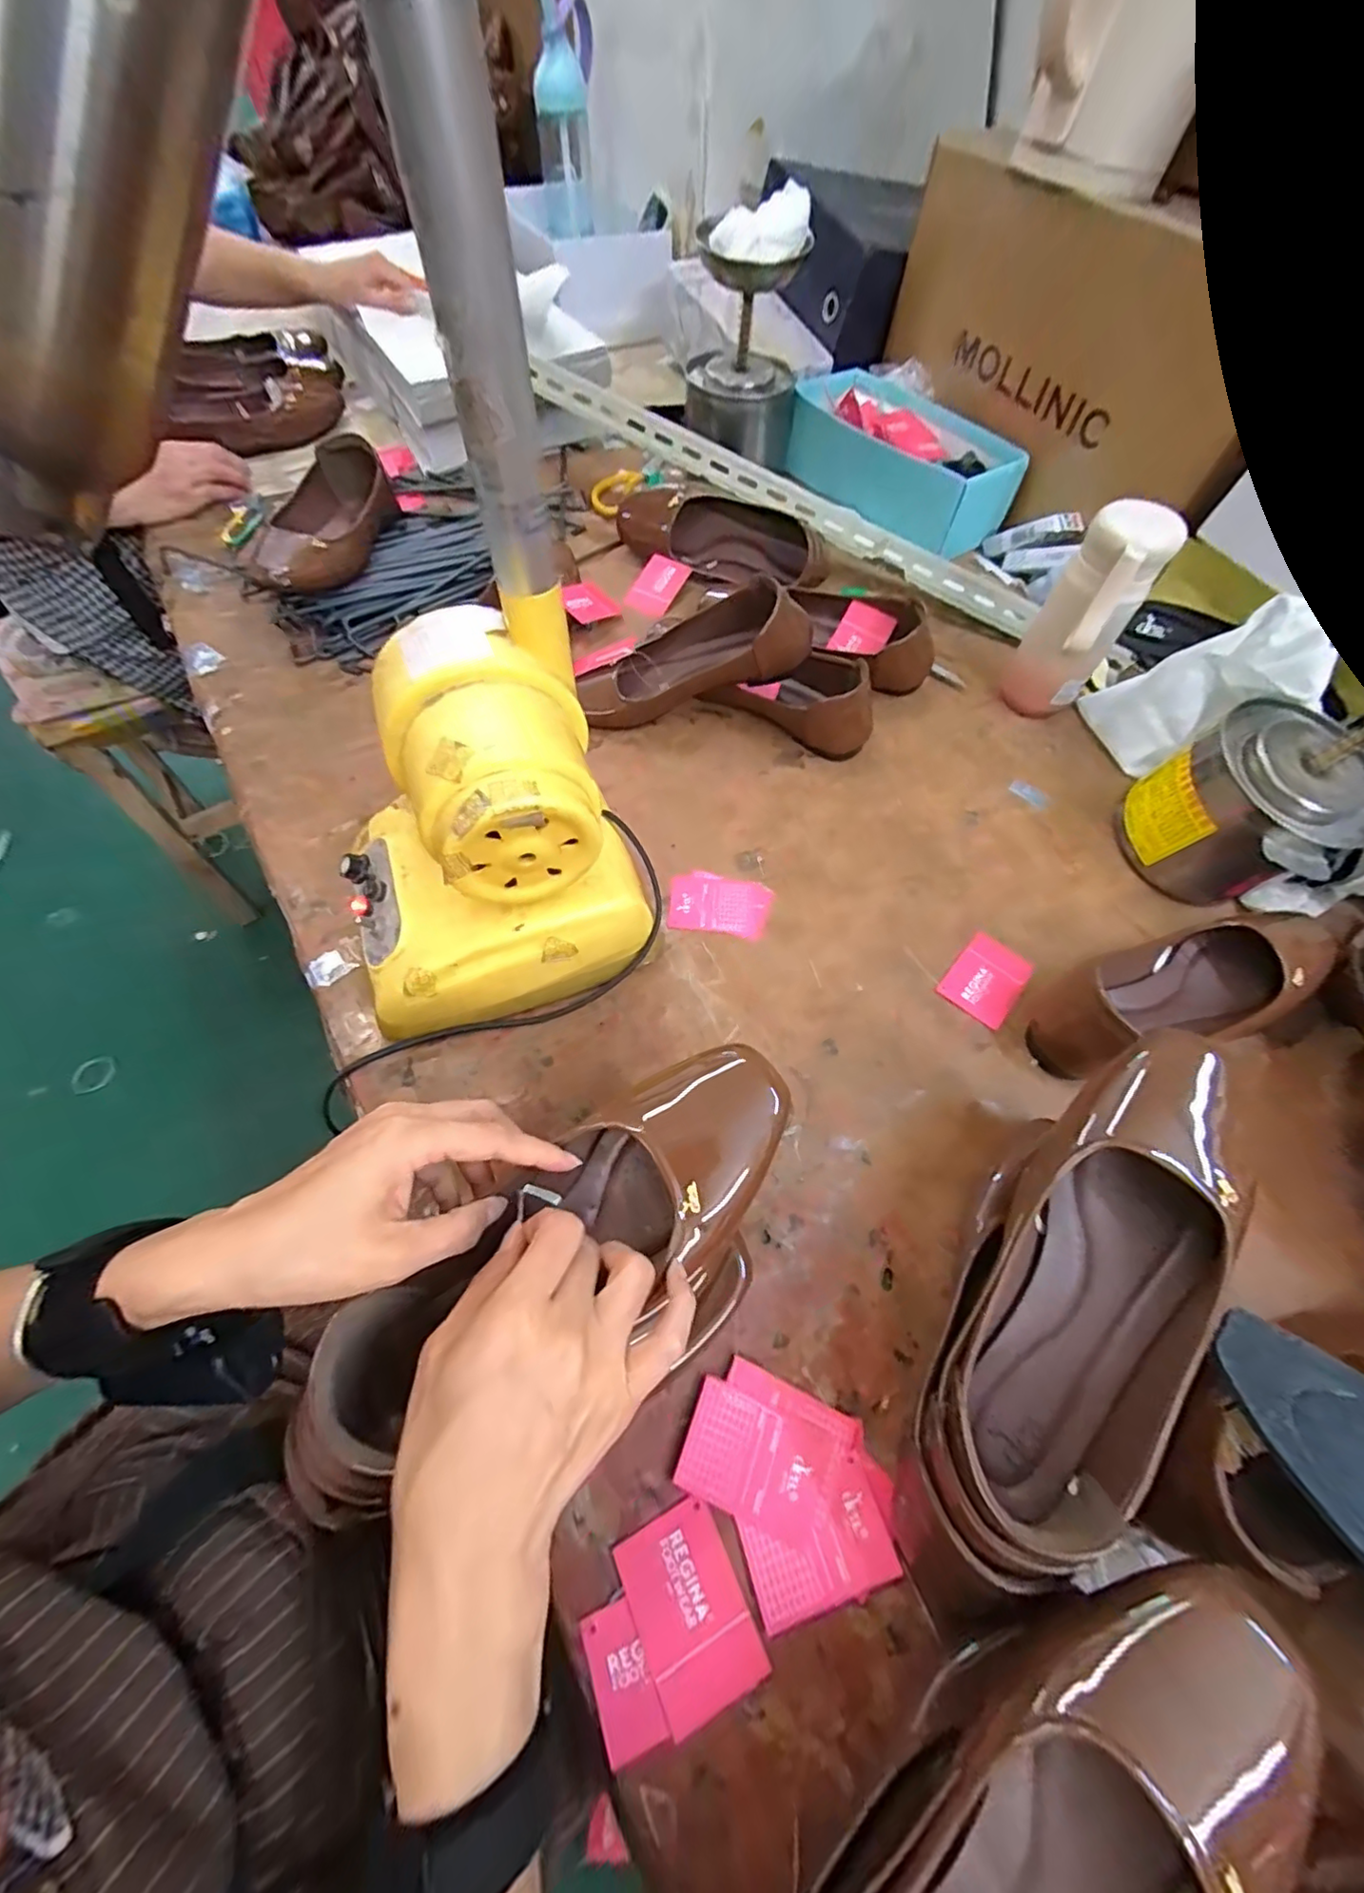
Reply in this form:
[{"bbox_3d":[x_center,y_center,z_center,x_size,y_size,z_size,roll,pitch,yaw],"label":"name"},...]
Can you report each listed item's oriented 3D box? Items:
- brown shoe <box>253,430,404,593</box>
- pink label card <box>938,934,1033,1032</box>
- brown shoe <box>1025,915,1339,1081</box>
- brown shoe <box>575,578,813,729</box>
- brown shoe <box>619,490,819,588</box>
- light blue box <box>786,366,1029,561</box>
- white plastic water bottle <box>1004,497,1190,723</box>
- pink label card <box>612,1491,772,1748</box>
[{"bbox_3d":[-0.384,-0.457,0.653,0.086,0.062,0.226,14,62,5],"label":"brown shoe"},{"bbox_3d":[0.243,0.025,0.482,0.052,0.004,0.069,36,72,15],"label":"pink label card"},{"bbox_3d":[0.383,0.032,0.453,0.252,0.060,0.078,-17,64,-11],"label":"brown shoe"},{"bbox_3d":[0.008,-0.273,0.572,0.217,0.055,0.087,-12,60,21],"label":"brown shoe"},{"bbox_3d":[0.041,-0.469,0.700,0.257,0.072,0.058,26,64,11],"label":"brown shoe"},{"bbox_3d":[0.274,-0.619,0.767,0.300,0.083,0.165,40,67,17],"label":"light blue box"},{"bbox_3d":[0.363,-0.294,0.558,0.073,0.181,0.069,35,66,15],"label":"white plastic water bottle"},{"bbox_3d":[0.004,0.332,0.302,0.053,0.009,0.073,-23,65,-14],"label":"pink label card"}]

